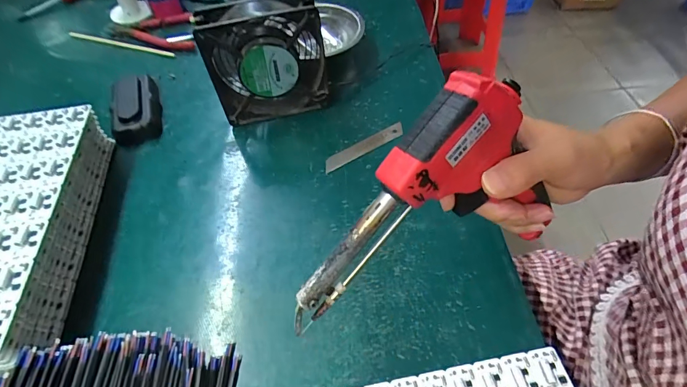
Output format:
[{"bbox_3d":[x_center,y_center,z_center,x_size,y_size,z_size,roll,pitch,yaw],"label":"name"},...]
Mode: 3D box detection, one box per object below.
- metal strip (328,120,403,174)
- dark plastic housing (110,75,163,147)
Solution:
[{"bbox_3d":[0.023,-0.051,0.418,0.099,0.004,0.016,-28,61,-15],"label":"metal strip"},{"bbox_3d":[-0.248,-0.106,0.463,0.052,0.028,0.103,-19,53,-11],"label":"dark plastic housing"}]

